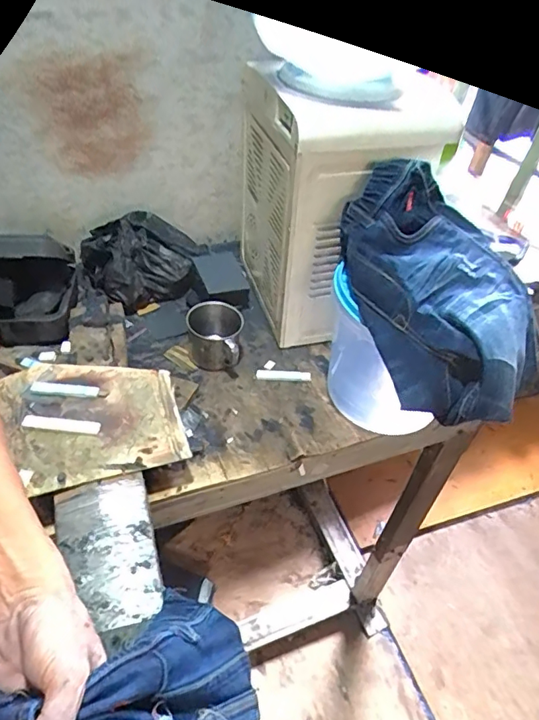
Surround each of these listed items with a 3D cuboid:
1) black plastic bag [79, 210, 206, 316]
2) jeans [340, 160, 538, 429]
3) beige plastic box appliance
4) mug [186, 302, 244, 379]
[{"bbox_3d":[-0.211,-0.171,0.856,0.187,0.104,0.128,-19,51,-20],"label":"black plastic bag"},{"bbox_3d":[0.201,-0.082,0.585,0.197,0.154,0.277,-11,48,-13],"label":"jeans"},{"bbox_3d":[0.083,-0.221,0.753,0.205,0.335,0.236,-8,48,-11],"label":"beige plastic box appliance"},{"bbox_3d":[-0.083,-0.032,0.769,0.080,0.070,0.090,-1,47,-5],"label":"mug"}]

